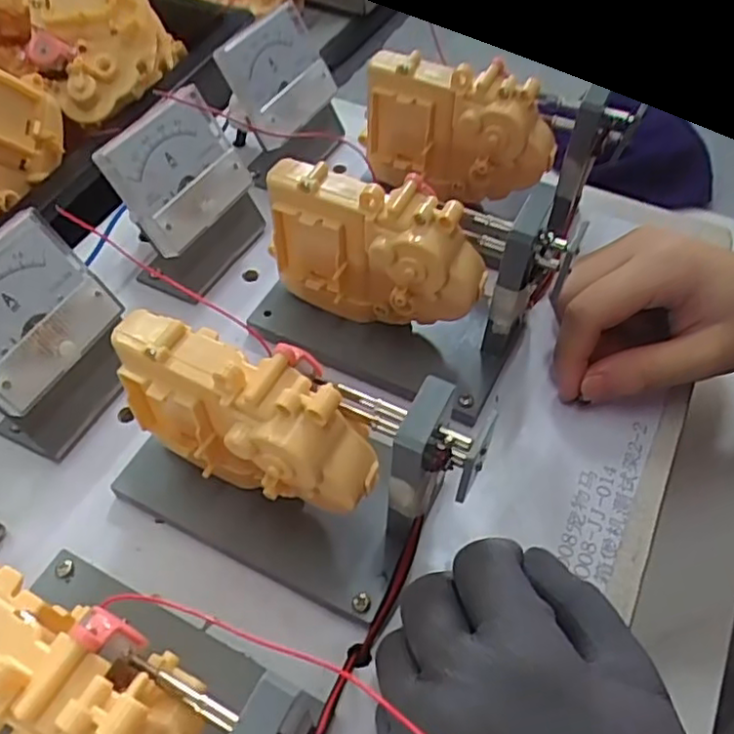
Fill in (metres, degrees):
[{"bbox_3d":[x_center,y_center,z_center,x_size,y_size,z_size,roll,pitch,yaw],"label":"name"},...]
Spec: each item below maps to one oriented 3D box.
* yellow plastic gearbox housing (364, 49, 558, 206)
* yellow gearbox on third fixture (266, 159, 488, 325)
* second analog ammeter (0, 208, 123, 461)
[{"bbox_3d":[0.045,-0.118,0.340,0.096,0.066,0.029,20,57,13],"label":"yellow plastic gearbox housing"},{"bbox_3d":[0.004,-0.049,0.289,0.094,0.071,0.030,25,58,16],"label":"yellow gearbox on third fixture"},{"bbox_3d":[-0.132,-0.011,0.273,0.048,0.070,0.066,26,59,17],"label":"second analog ammeter"}]

